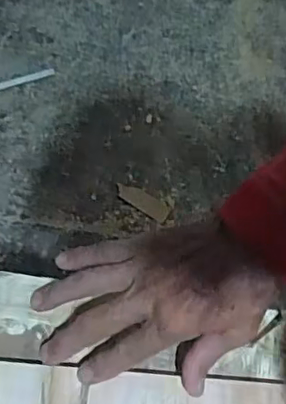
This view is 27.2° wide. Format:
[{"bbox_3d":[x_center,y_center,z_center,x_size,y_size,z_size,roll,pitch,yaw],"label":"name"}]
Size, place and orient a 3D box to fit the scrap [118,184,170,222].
[{"bbox_3d":[-0.001,-0.001,1.395,0.132,0.007,0.045,28,69,3],"label":"scrap"}]

